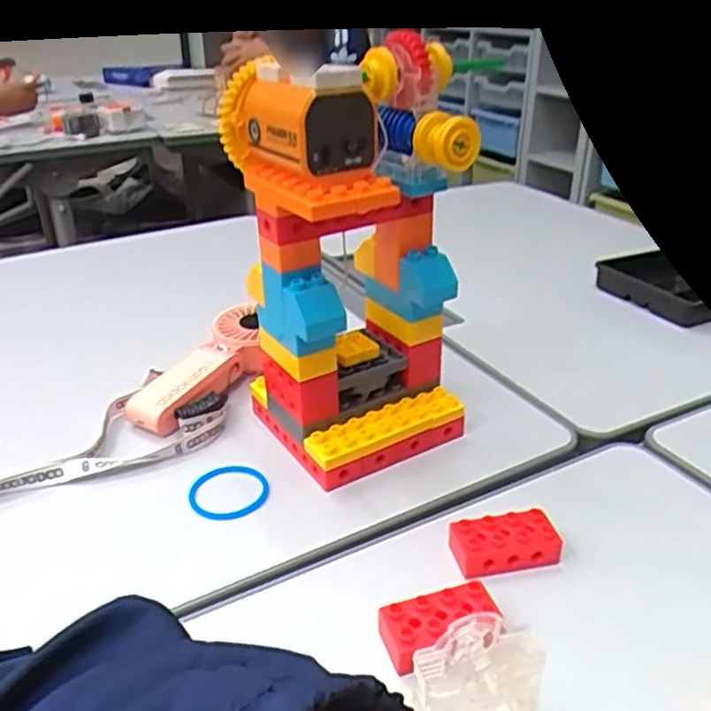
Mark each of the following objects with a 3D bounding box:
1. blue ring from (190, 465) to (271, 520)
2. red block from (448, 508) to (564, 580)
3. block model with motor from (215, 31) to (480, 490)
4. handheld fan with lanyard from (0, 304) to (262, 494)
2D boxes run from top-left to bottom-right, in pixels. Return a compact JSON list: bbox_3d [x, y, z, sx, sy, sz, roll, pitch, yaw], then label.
[{"bbox_3d":[-0.090,0.096,0.487,0.056,0.007,0.055,0,29,0],"label":"blue ring"},{"bbox_3d":[0.093,0.118,0.429,0.067,0.021,0.031,-8,30,-12],"label":"red block"},{"bbox_3d":[0.000,-0.054,0.488,0.127,0.263,0.105,-17,33,-26],"label":"block model with motor"},{"bbox_3d":[-0.200,0.054,0.529,0.351,0.038,0.112,-25,38,-36],"label":"handheld fan with lanyard"}]

